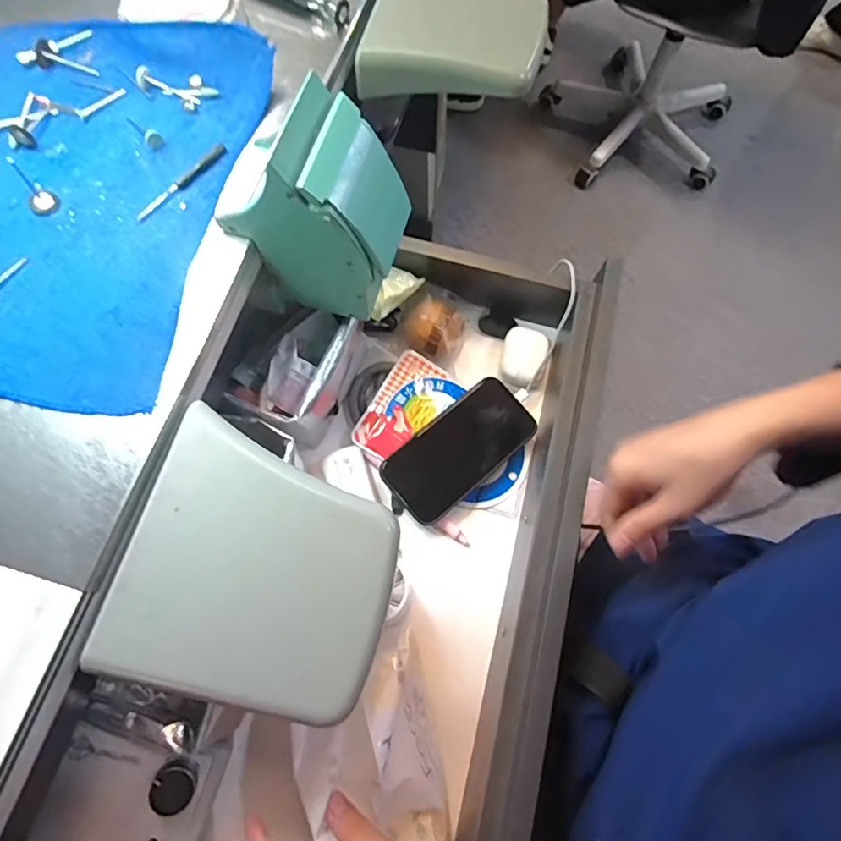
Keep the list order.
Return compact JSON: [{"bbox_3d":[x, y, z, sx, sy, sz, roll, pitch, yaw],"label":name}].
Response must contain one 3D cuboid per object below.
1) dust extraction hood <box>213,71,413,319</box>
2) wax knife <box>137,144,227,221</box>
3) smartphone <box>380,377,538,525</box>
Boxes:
[{"bbox_3d":[-0.069,-0.144,0.346,0.111,0.132,0.089,20,73,7],"label":"dust extraction hood"},{"bbox_3d":[-0.168,-0.169,0.350,0.009,0.006,0.080,39,76,13],"label":"wax knife"},{"bbox_3d":[0.037,0.025,0.463,0.147,0.007,0.071,-39,81,-12],"label":"smartphone"}]

